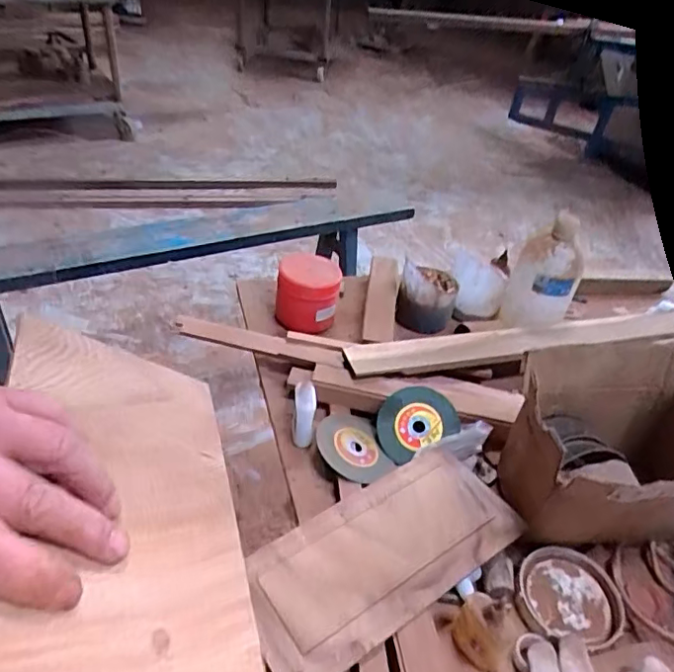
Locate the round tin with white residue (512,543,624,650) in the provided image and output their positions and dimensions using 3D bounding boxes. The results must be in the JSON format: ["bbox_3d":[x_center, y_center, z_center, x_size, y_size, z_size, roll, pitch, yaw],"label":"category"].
[{"bbox_3d":[0.241,0.265,0.571,0.113,0.017,0.100,-13,44,-24],"label":"round tin with white residue"}]

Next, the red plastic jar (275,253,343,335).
[{"bbox_3d":[-0.045,-0.065,0.864,0.090,0.095,0.085,5,39,-4],"label":"red plastic jar"}]

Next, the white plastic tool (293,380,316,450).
[{"bbox_3d":[-0.041,0.094,0.685,0.024,0.082,0.044,3,39,-6],"label":"white plastic tool"}]

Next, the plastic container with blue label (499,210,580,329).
[{"bbox_3d":[0.322,-0.093,0.866,0.094,0.188,0.076,16,29,7],"label":"plastic container with blue label"}]

